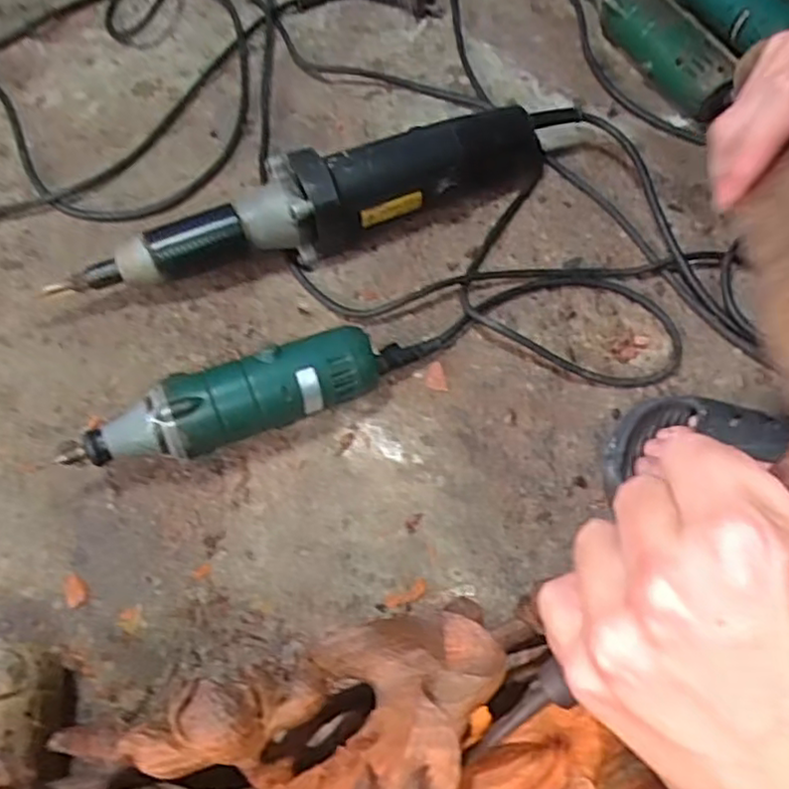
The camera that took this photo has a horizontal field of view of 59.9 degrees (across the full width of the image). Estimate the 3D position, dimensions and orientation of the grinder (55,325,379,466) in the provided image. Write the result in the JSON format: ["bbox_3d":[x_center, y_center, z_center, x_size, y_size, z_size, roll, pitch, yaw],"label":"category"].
[{"bbox_3d":[-0.110,0.007,0.461,0.209,0.060,0.056,-20,65,-10],"label":"grinder"}]

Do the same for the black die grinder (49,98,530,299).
[{"bbox_3d":[-0.059,-0.152,0.534,0.402,0.070,0.073,-20,65,-9],"label":"black die grinder"}]

